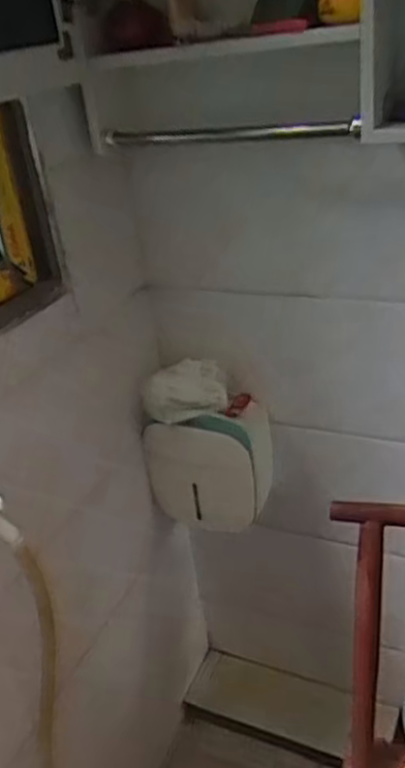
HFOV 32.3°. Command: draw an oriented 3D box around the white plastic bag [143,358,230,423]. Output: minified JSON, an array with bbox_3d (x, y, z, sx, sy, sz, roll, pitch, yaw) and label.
[{"bbox_3d":[-0.026,0.006,1.130,0.135,0.079,0.071,-14,29,-11],"label":"white plastic bag"}]

